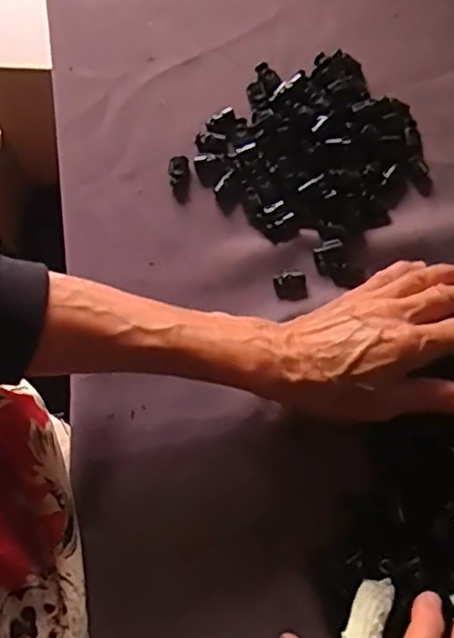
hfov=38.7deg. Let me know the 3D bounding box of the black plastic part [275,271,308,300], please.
[{"bbox_3d":[0.042,-0.022,0.424,0.020,0.004,0.019,-6,76,-2],"label":"black plastic part"}]

